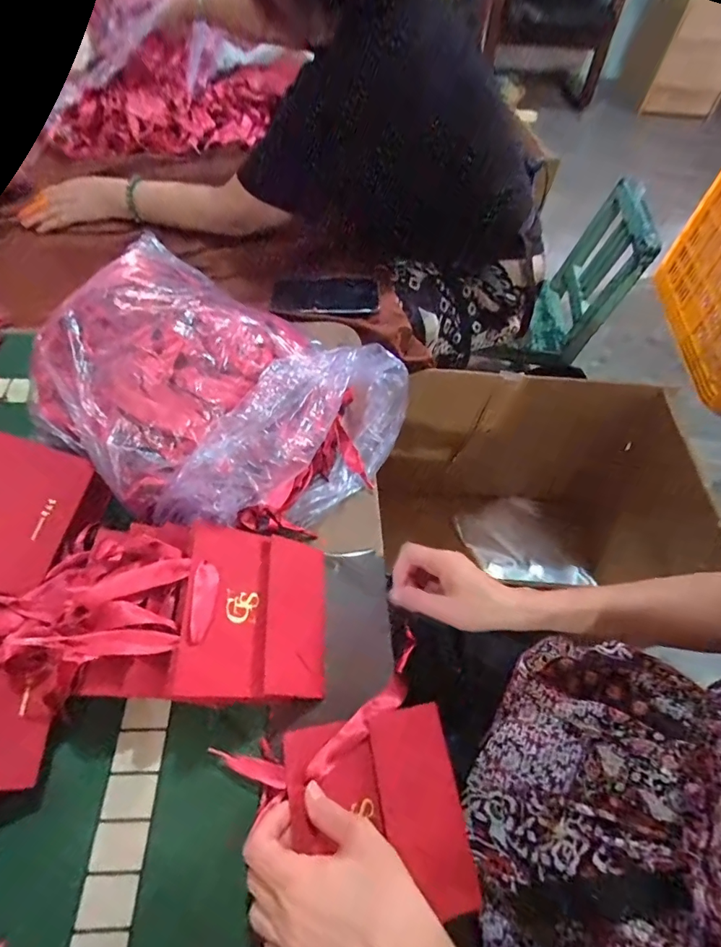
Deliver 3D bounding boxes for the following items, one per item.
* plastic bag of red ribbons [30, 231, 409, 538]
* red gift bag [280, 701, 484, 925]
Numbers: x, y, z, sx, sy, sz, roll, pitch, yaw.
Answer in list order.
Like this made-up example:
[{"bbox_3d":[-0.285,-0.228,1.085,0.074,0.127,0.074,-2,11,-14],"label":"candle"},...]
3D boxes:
[{"bbox_3d":[-0.167,-0.089,0.495,0.376,0.134,0.278,28,60,15],"label":"plastic bag of red ribbons"},{"bbox_3d":[0.016,0.261,0.356,0.137,0.013,0.143,-2,54,-18],"label":"red gift bag"}]

